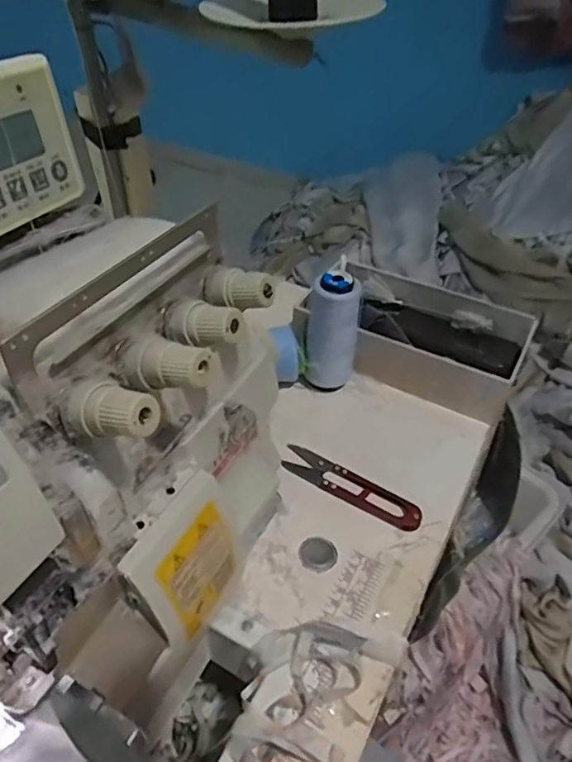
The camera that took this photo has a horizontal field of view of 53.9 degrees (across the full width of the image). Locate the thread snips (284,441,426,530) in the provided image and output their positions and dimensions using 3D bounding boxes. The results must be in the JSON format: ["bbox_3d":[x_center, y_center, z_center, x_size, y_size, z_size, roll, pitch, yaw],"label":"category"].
[{"bbox_3d":[0.049,0.081,0.437,0.117,0.009,0.026,27,48,23],"label":"thread snips"}]

